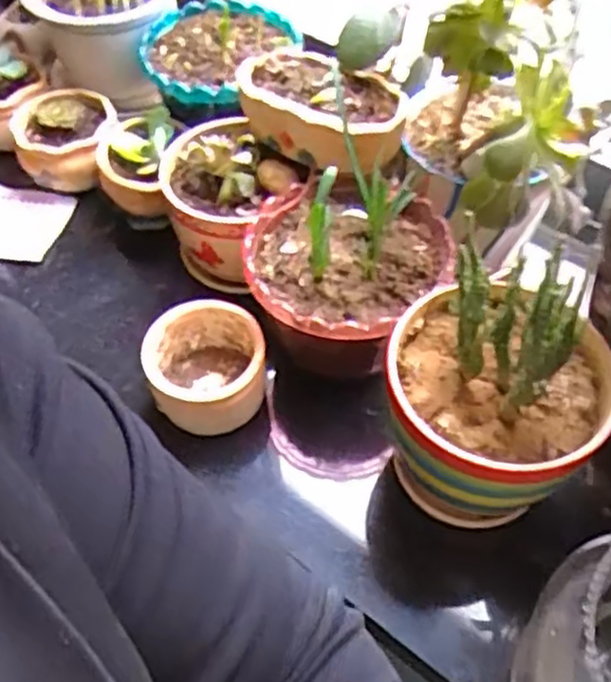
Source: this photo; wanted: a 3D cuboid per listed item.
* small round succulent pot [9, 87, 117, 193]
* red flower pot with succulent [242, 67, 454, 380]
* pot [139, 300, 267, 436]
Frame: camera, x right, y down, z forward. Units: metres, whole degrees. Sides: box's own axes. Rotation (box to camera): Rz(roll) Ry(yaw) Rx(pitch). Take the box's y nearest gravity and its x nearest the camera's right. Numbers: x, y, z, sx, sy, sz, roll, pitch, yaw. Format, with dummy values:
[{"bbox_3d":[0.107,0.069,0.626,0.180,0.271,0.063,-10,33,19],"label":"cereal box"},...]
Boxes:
[{"bbox_3d":[-0.235,-0.199,0.704,0.094,0.052,0.098,-1,54,1],"label":"small round succulent pot"},{"bbox_3d":[0.027,-0.058,0.533,0.146,0.136,0.148,-1,54,1],"label":"red flower pot with succulent"},{"bbox_3d":[-0.076,0.026,0.555,0.091,0.070,0.096,-1,54,1],"label":"pot"}]

